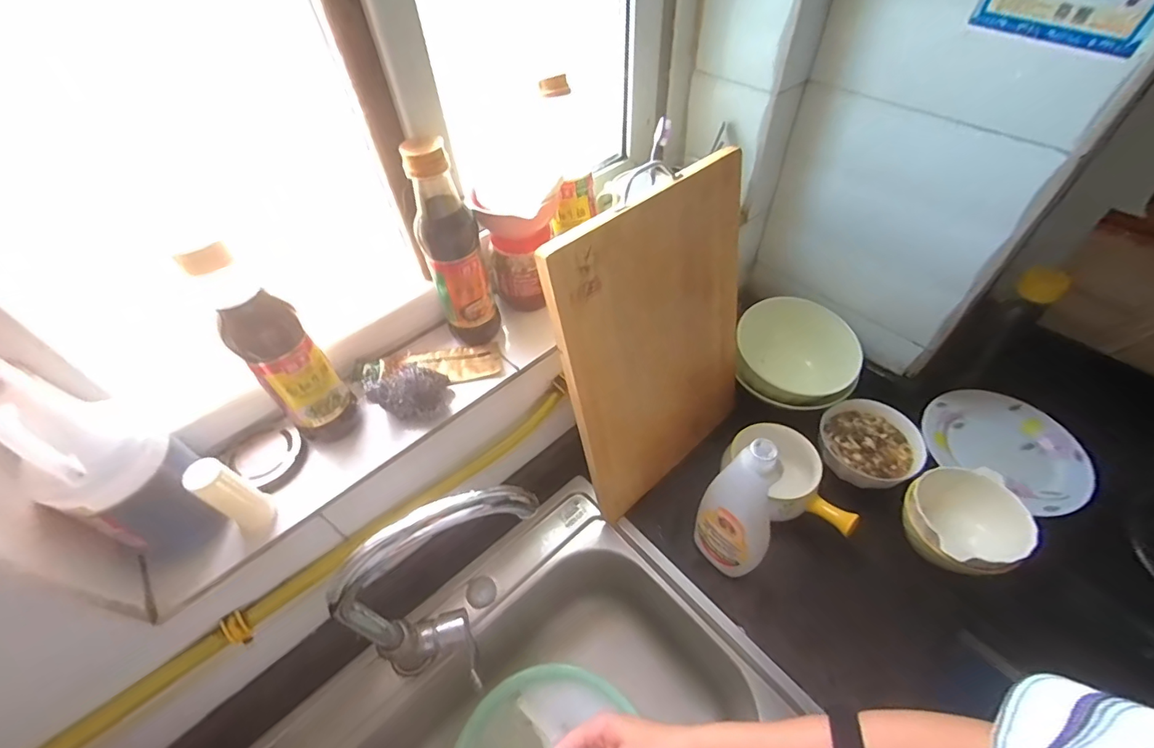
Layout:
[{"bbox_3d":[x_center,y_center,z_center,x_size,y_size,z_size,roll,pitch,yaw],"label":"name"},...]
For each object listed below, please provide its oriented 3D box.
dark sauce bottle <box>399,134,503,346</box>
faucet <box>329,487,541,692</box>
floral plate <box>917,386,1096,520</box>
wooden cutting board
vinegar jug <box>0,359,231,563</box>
[{"bbox_3d":[-0.133,-0.138,0.534,0.060,0.233,0.069,-11,51,-6],"label":"dark sauce bottle"},{"bbox_3d":[-0.117,0.233,0.485,0.198,0.257,0.093,-18,52,-11],"label":"faucet"},{"bbox_3d":[0.679,0.110,0.775,0.203,0.040,0.217,-2,50,2],"label":"floral plate"},{"bbox_3d":[0.117,-0.028,0.631,0.302,0.429,0.017,-37,45,-25],"label":"wooden cutting board"},{"bbox_3d":[-0.373,0.079,0.393,0.068,0.237,0.081,16,53,16],"label":"vinegar jug"}]

